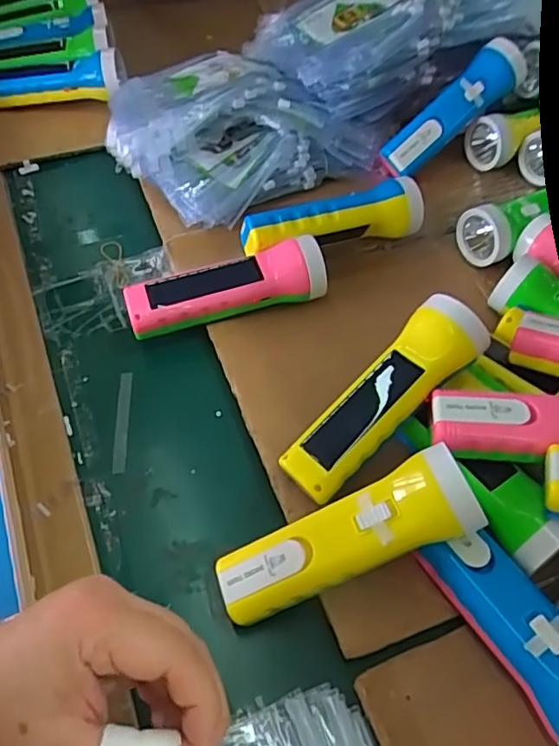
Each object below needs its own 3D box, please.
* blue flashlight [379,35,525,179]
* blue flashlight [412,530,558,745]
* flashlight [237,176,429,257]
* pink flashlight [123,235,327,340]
[{"bbox_3d":[0.174,-0.263,0.588,0.169,0.040,0.041,-41,61,2],"label":"blue flashlight"},{"bbox_3d":[0.137,0.147,0.338,0.047,0.042,0.126,-27,61,-17],"label":"blue flashlight"},{"bbox_3d":[0.047,-0.134,0.522,0.168,0.044,0.044,-17,59,-11],"label":"flashlight"},{"bbox_3d":[-0.043,-0.065,0.490,0.163,0.055,0.046,-13,58,-9],"label":"pink flashlight"}]

